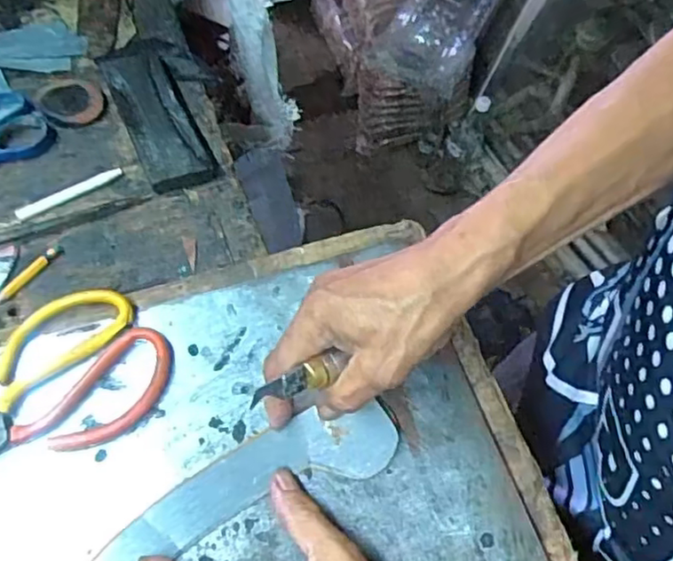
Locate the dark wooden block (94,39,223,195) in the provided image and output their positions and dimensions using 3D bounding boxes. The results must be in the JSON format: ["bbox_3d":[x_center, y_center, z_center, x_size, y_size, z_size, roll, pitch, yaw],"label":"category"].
[{"bbox_3d":[-0.163,-0.156,0.559,0.056,0.018,0.195,-20,61,-17],"label":"dark wooden block"}]

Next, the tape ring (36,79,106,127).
[{"bbox_3d":[-0.231,-0.156,0.553,0.053,0.008,0.058,2,57,-3],"label":"tape ring"}]

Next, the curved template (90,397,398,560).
[{"bbox_3d":[-0.058,0.125,0.368,0.197,0.008,0.049,-26,63,-13],"label":"curved template"}]

